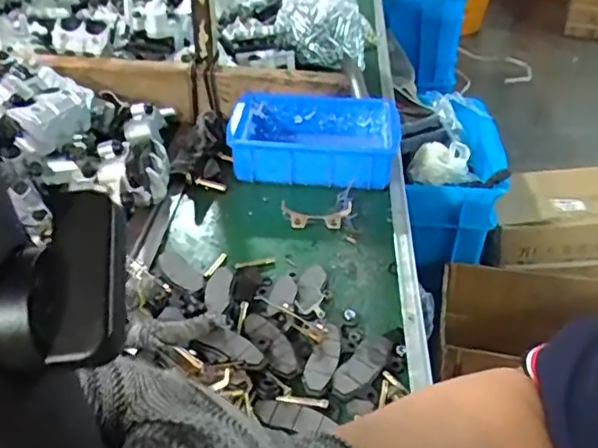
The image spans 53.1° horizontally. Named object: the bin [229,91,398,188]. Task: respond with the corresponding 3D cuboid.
[{"bbox_3d":[0.019,-0.113,0.781,0.209,0.052,0.147,2,36,4],"label":"bin"}]

